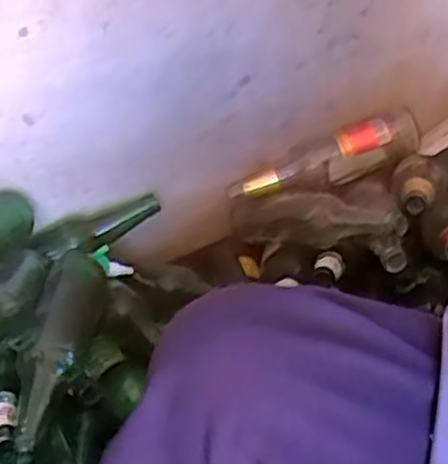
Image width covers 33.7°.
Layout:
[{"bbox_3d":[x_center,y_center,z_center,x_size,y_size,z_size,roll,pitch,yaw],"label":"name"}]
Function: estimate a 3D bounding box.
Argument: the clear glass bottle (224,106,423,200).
[{"bbox_3d":[0.131,-0.100,0.992,0.259,0.062,0.057,-19,43,2],"label":"clear glass bottle"}]

